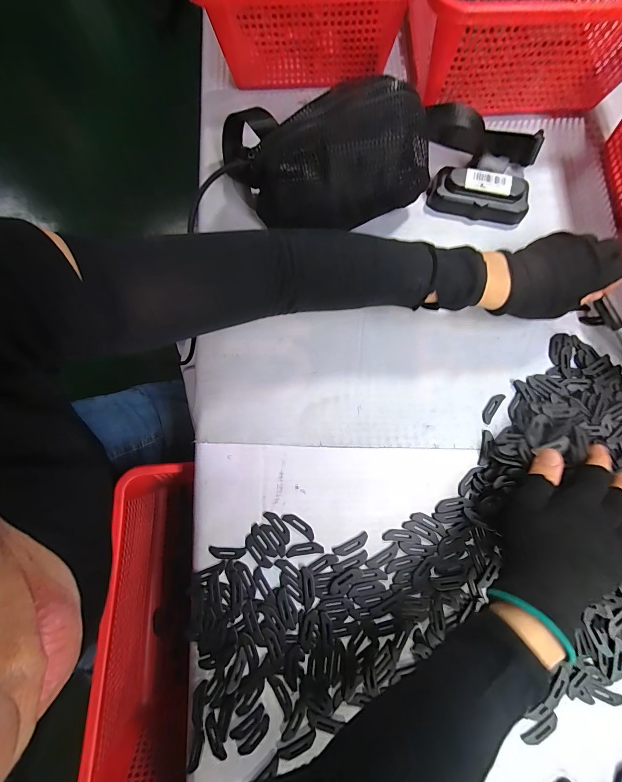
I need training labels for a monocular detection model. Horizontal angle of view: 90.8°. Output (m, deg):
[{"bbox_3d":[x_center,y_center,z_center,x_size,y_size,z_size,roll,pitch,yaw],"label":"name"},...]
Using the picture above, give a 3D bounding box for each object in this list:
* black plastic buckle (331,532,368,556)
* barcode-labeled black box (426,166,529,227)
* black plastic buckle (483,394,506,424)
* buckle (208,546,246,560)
[{"bbox_3d":[0.038,0.148,0.291,0.036,0.004,0.011,-25,80,-4],"label":"black plastic buckle"},{"bbox_3d":[0.190,-0.221,0.346,0.107,0.023,0.044,18,80,4],"label":"barcode-labeled black box"},{"bbox_3d":[0.187,0.017,0.315,0.011,0.004,0.036,34,81,7],"label":"black plastic buckle"},{"bbox_3d":[-0.080,0.155,0.291,0.035,0.004,0.010,4,79,1],"label":"buckle"}]

